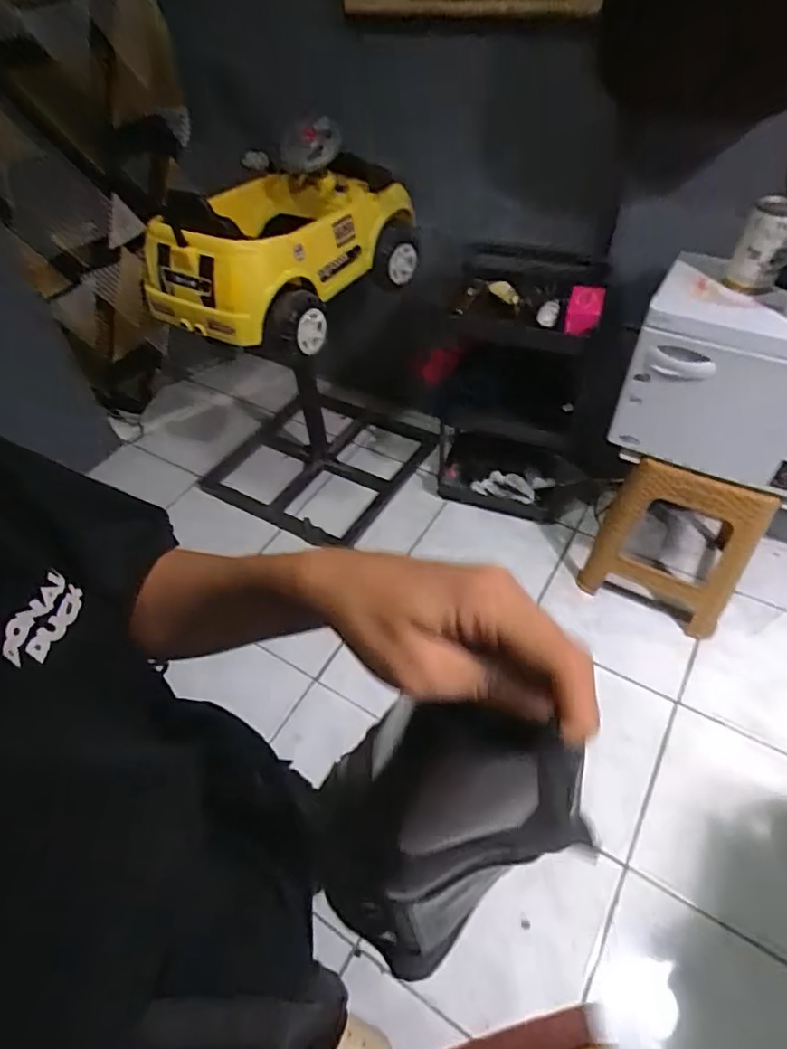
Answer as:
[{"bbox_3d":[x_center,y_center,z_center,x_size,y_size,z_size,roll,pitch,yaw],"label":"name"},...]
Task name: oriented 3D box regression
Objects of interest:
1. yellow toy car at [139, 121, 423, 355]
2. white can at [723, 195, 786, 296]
[{"bbox_3d":[-0.288,-0.692,1.343,0.467,0.337,0.626,21,55,21],"label":"yellow toy car"},{"bbox_3d":[0.702,-0.525,1.047,0.091,0.140,0.088,28,58,25],"label":"white can"}]

